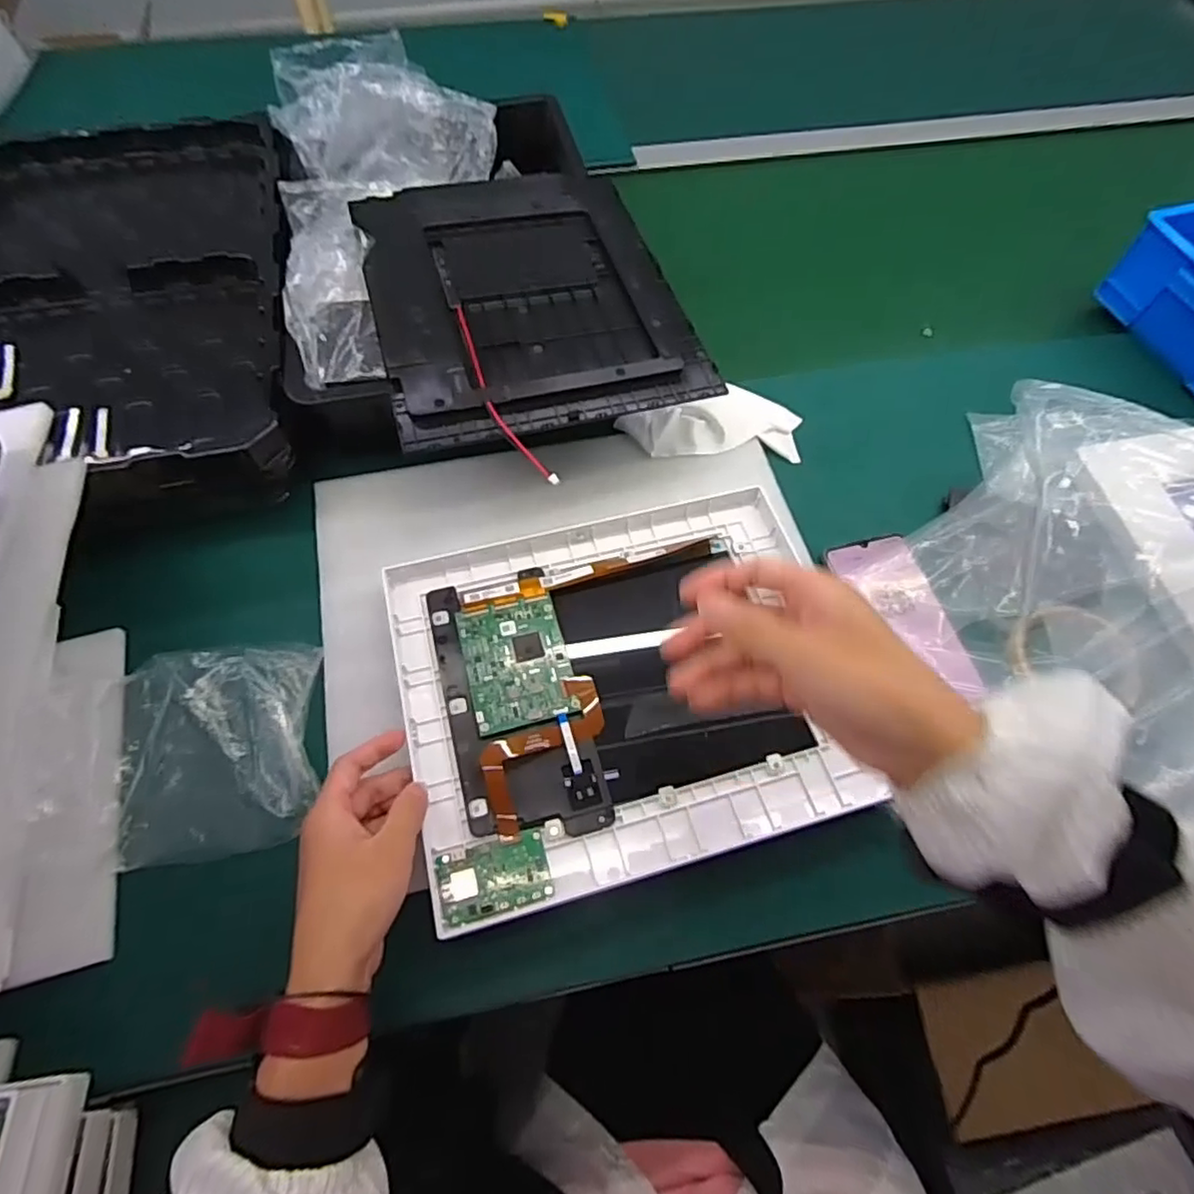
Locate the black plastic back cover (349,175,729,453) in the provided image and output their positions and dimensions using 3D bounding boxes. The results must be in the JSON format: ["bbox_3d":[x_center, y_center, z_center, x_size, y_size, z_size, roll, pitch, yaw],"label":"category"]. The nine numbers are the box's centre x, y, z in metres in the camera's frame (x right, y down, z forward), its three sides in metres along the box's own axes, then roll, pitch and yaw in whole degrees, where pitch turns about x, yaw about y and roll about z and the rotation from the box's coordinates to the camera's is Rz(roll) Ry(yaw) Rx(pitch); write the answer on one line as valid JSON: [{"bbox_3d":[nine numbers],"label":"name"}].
[{"bbox_3d":[-0.062,-0.250,0.533,0.235,0.025,0.289,-17,63,-10],"label":"black plastic back cover"}]

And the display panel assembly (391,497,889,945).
[{"bbox_3d":[0.019,0.056,0.451,0.294,0.020,0.254,-13,62,-8],"label":"display panel assembly"}]

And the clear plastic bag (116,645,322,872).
[{"bbox_3d":[-0.253,0.100,0.430,0.135,0.040,0.133,-7,75,-8],"label":"clear plastic bag"}]

